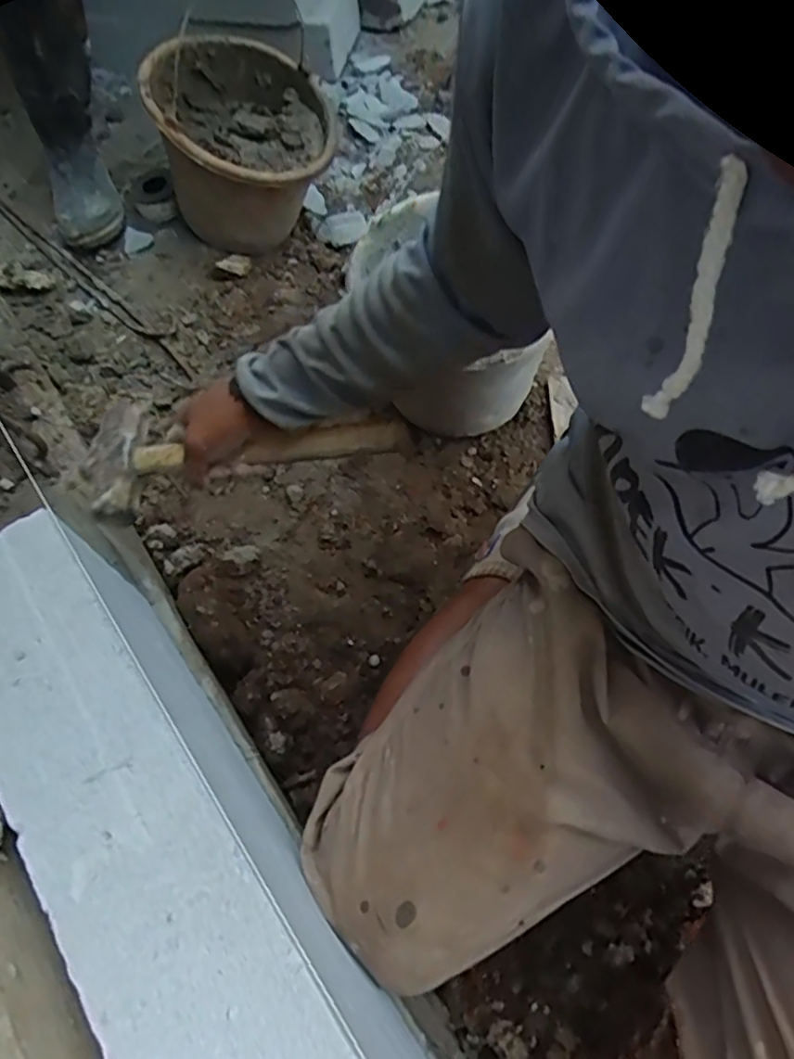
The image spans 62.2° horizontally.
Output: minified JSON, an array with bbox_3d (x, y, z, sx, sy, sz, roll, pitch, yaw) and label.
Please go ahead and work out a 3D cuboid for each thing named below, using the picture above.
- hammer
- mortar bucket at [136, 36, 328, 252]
[{"bbox_3d":[-0.132,-0.070,0.570,0.277,0.037,0.108,-6,60,7],"label":"hammer"},{"bbox_3d":[-0.223,-0.570,0.996,0.251,0.215,0.267,-8,61,-2],"label":"mortar bucket"}]

